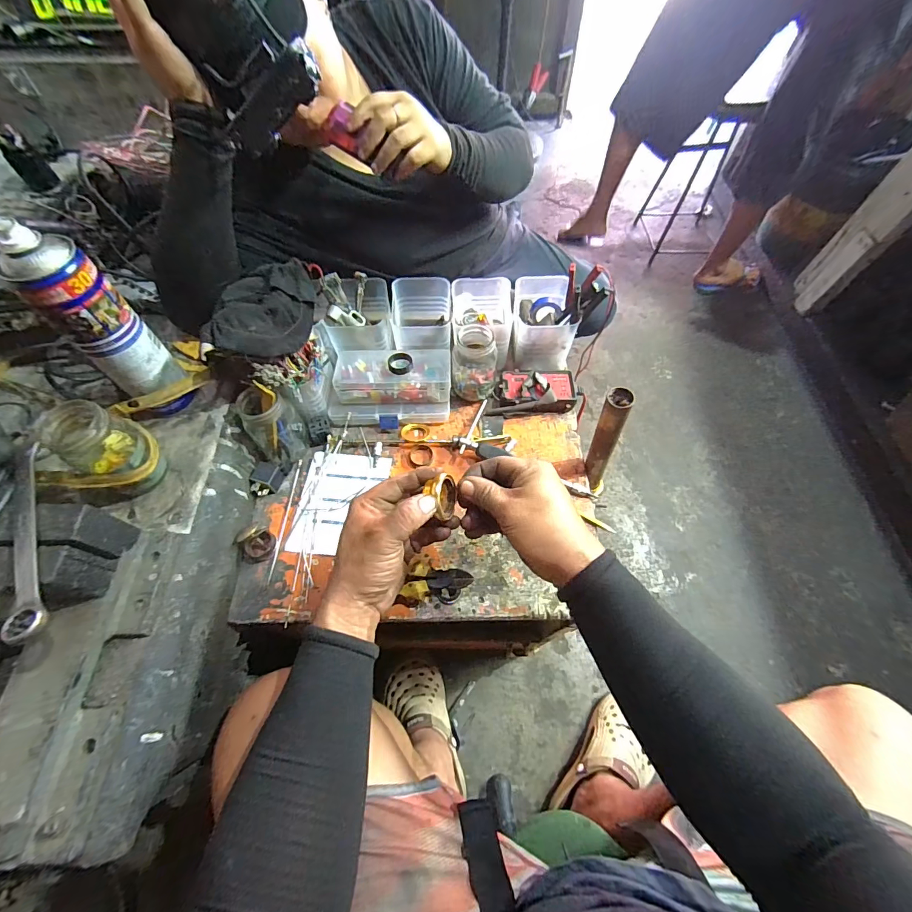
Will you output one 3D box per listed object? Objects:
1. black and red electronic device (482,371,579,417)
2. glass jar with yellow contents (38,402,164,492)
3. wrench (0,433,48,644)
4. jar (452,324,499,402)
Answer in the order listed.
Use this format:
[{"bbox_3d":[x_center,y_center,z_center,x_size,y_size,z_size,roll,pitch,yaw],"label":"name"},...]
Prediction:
[{"bbox_3d":[0.110,-0.099,0.598,0.124,0.035,0.070,-2,61,-2],"label":"black and red electronic device"},{"bbox_3d":[-0.360,-0.005,0.428,0.063,0.107,0.063,0,61,0],"label":"glass jar with yellow contents"},{"bbox_3d":[-0.360,0.057,0.340,0.024,0.013,0.199,-24,64,-13],"label":"wrench"},{"bbox_3d":[0.028,-0.129,0.582,0.061,0.103,0.063,0,61,0],"label":"jar"}]

